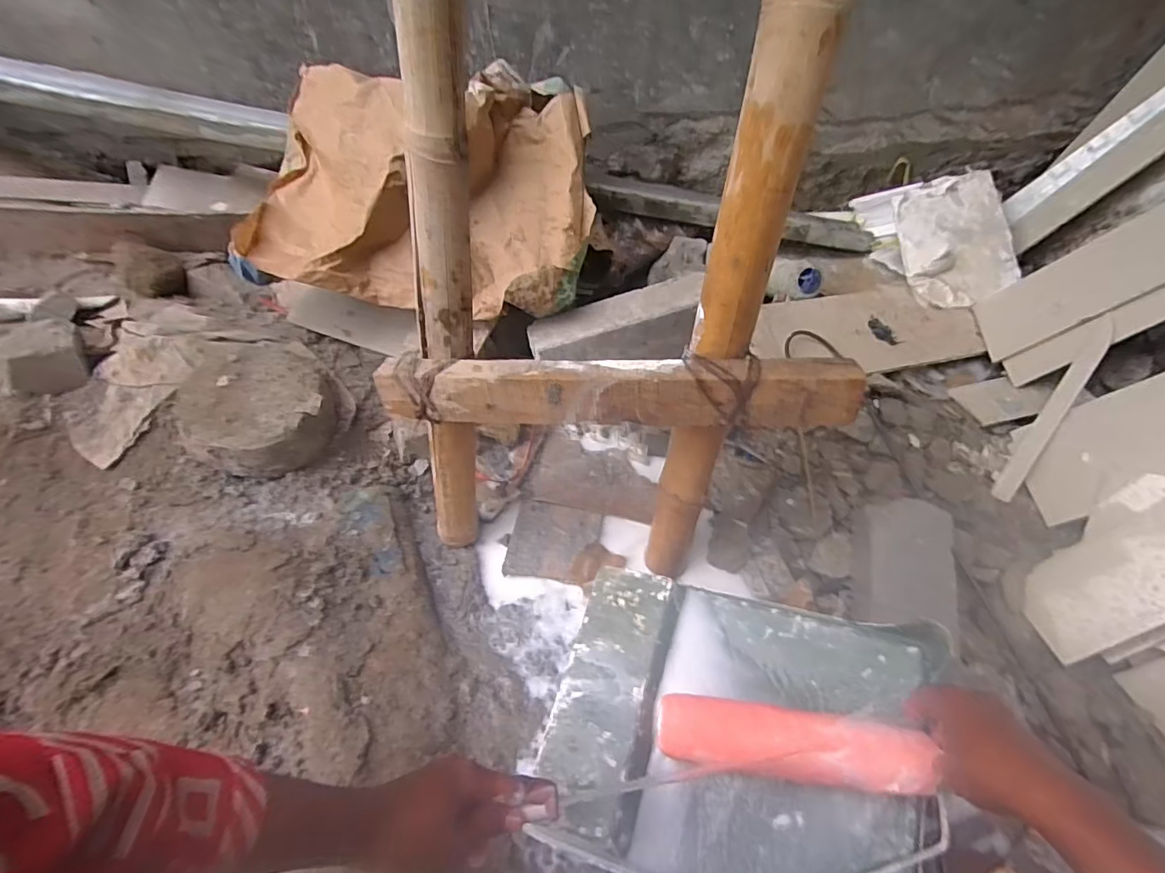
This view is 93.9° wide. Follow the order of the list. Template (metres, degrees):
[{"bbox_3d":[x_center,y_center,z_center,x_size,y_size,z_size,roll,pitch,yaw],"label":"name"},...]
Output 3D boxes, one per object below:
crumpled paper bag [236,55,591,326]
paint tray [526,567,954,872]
[{"bbox_3d":[-0.235,-0.357,0.808,0.489,0.160,0.352,3,87,-3],"label":"crumpled paper bag"},{"bbox_3d":[0.154,0.298,0.525,0.368,0.061,0.291,13,57,10],"label":"paint tray"}]

